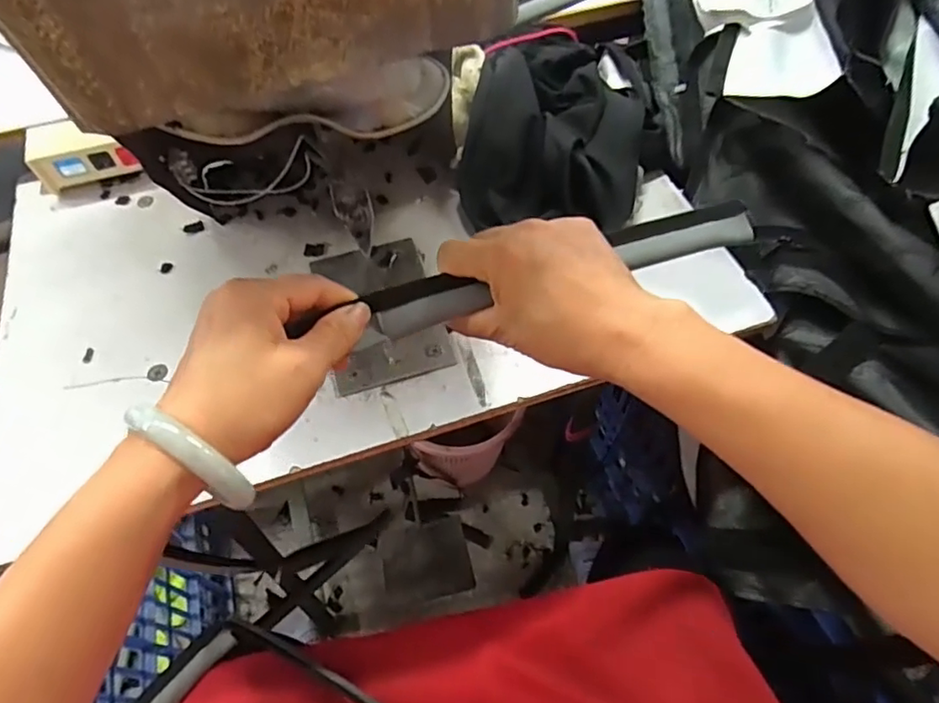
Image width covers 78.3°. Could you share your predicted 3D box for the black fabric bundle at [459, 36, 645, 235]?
[{"bbox_3d":[0.080,-0.206,0.539,0.155,0.079,0.186,7,58,6],"label":"black fabric bundle"}]

